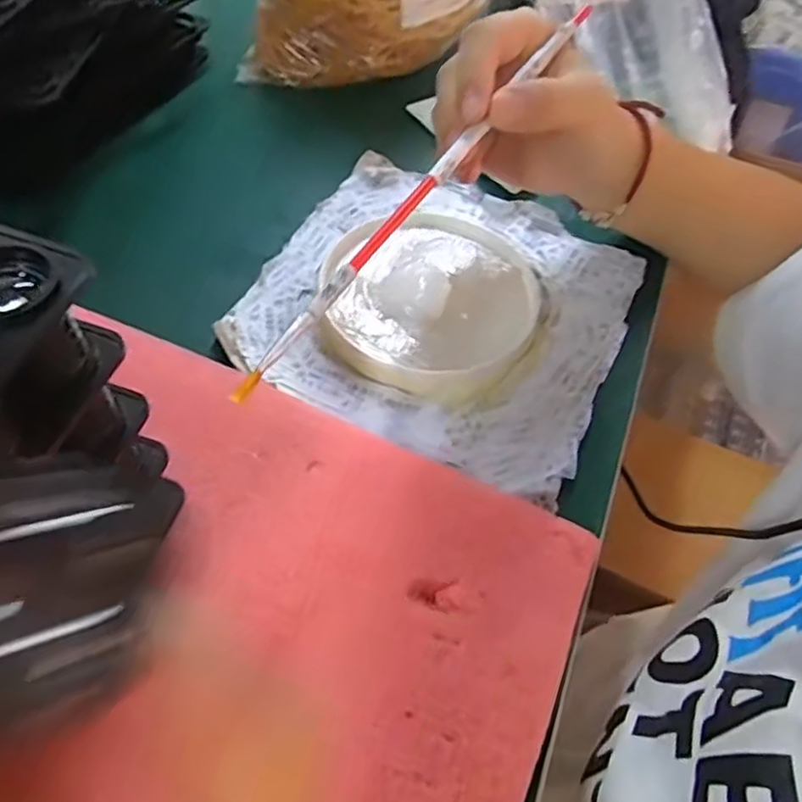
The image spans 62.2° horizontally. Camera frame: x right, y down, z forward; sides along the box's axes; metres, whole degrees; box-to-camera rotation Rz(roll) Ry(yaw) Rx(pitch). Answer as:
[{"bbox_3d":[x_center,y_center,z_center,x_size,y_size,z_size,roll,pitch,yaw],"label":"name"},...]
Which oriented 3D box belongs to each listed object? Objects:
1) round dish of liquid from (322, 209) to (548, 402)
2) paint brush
[{"bbox_3d":[0.014,-0.061,0.370,0.122,0.021,0.126,3,55,-4],"label":"round dish of liquid"},{"bbox_3d":[0.013,-0.088,0.262,0.006,0.006,0.236,30,67,18],"label":"paint brush"}]

